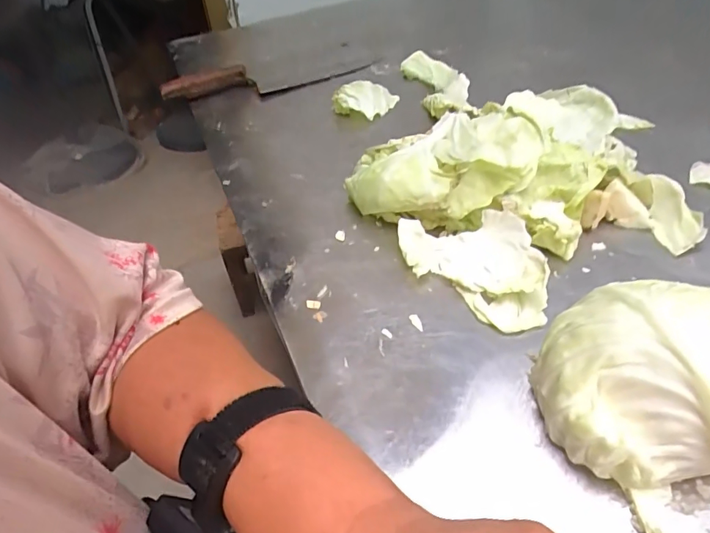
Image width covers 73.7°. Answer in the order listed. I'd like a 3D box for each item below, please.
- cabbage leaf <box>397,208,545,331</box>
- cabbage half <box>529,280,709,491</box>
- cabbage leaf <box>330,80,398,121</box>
[{"bbox_3d":[0.090,-0.009,0.352,0.072,0.032,0.120,-35,49,-28],"label":"cabbage leaf"},{"bbox_3d":[0.163,0.054,0.249,0.125,0.072,0.101,-11,42,-6],"label":"cabbage half"},{"bbox_3d":[0.013,-0.216,0.602,0.065,0.022,0.071,10,44,16],"label":"cabbage leaf"}]

